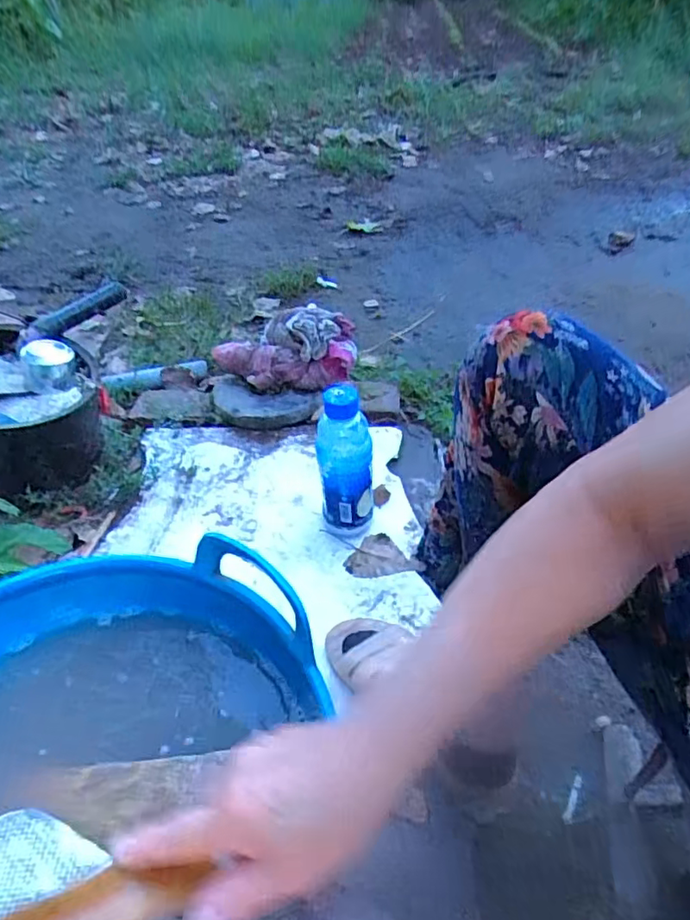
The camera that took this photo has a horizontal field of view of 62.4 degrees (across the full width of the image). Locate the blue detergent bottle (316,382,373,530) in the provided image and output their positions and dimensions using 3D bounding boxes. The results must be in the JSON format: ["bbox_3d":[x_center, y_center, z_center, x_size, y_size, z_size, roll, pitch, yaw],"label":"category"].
[{"bbox_3d":[0.002,0.010,0.721,0.066,0.216,0.053,0,43,3],"label":"blue detergent bottle"}]

